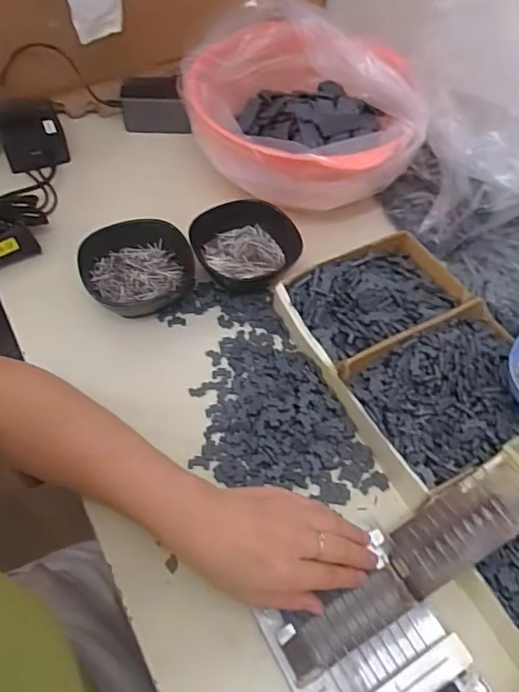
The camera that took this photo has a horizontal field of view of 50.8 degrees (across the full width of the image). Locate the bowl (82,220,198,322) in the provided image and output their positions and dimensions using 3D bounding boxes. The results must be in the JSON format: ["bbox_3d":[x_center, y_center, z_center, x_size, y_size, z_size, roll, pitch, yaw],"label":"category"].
[{"bbox_3d":[-0.120,-0.073,0.557,0.108,0.044,0.104,2,55,-2],"label":"bowl"}]

